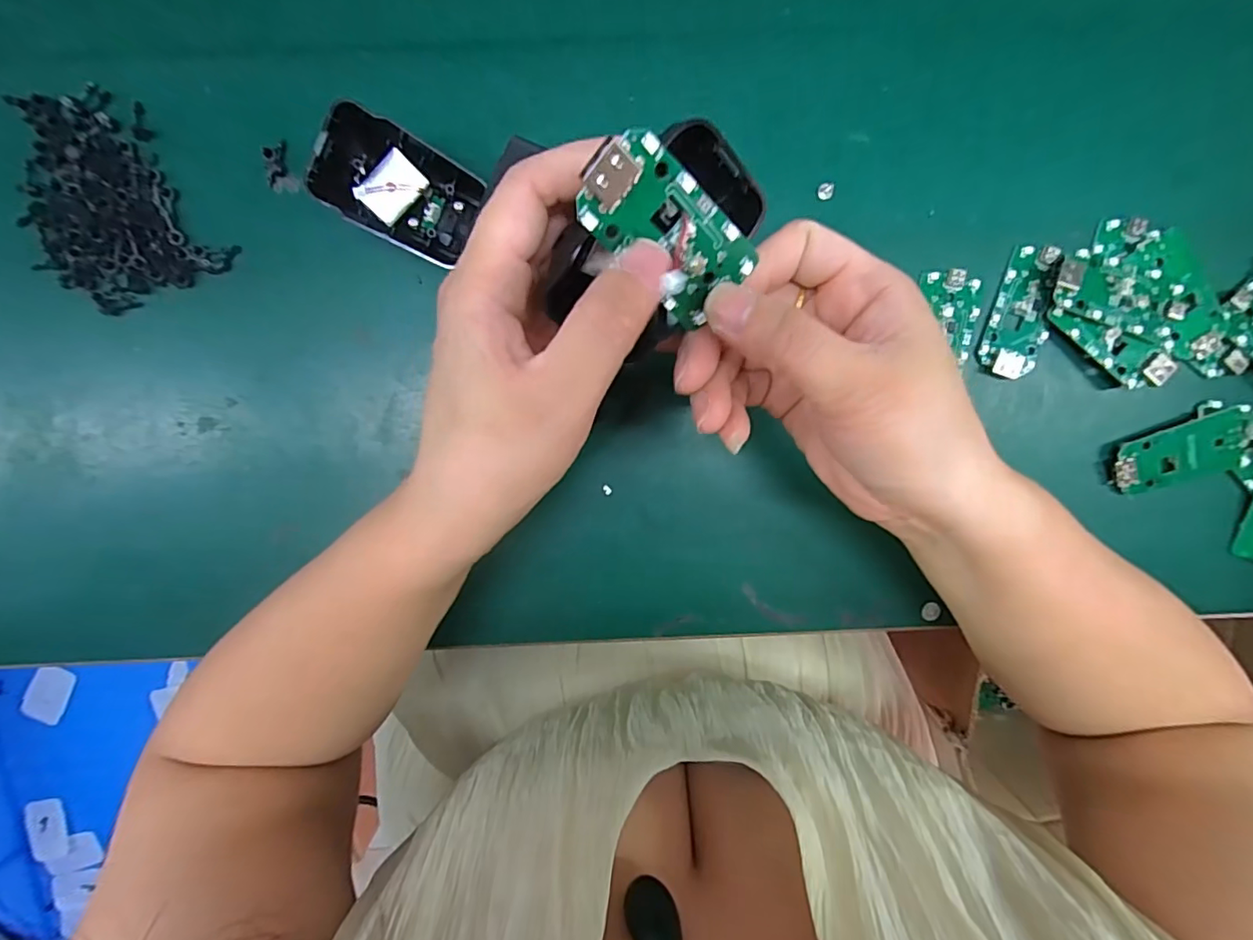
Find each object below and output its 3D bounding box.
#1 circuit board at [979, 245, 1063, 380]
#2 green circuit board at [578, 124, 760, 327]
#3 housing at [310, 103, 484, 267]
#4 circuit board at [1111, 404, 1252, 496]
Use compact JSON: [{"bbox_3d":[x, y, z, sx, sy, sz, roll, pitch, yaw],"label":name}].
[{"bbox_3d":[0.198,-0.078,0.267,0.029,0.005,0.064,15,97,-3],"label":"circuit board"},{"bbox_3d":[0.013,-0.069,0.159,0.032,0.004,0.061,-45,134,18],"label":"green circuit board"},{"bbox_3d":[-0.101,-0.125,0.241,0.067,0.010,0.044,18,102,-36],"label":"housing"},{"bbox_3d":[0.285,-0.009,0.275,0.070,0.008,0.030,-17,97,1],"label":"circuit board"}]

